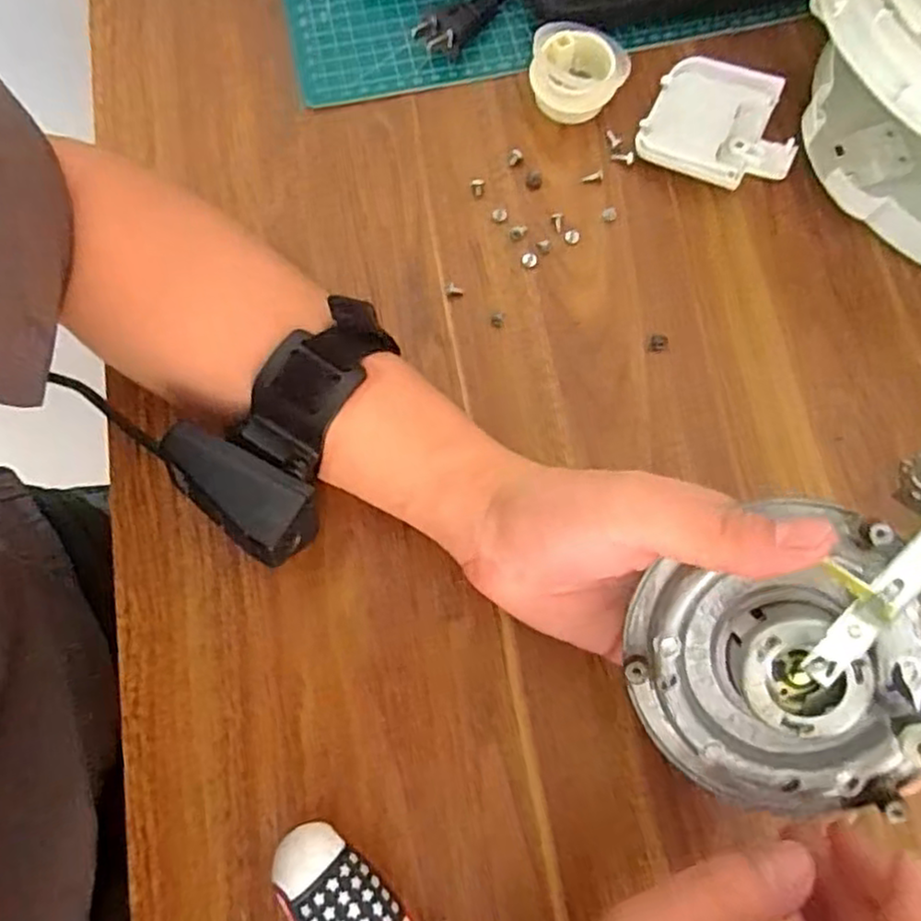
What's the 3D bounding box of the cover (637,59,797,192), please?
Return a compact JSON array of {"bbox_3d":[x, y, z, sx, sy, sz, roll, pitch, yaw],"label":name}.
[{"bbox_3d":[0.144,-0.184,0.381,0.080,0.014,0.070,24,77,6],"label":"cover"}]

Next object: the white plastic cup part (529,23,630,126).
[{"bbox_3d":[0.064,-0.218,0.385,0.050,0.024,0.047,-8,76,-2],"label":"white plastic cup part"}]

